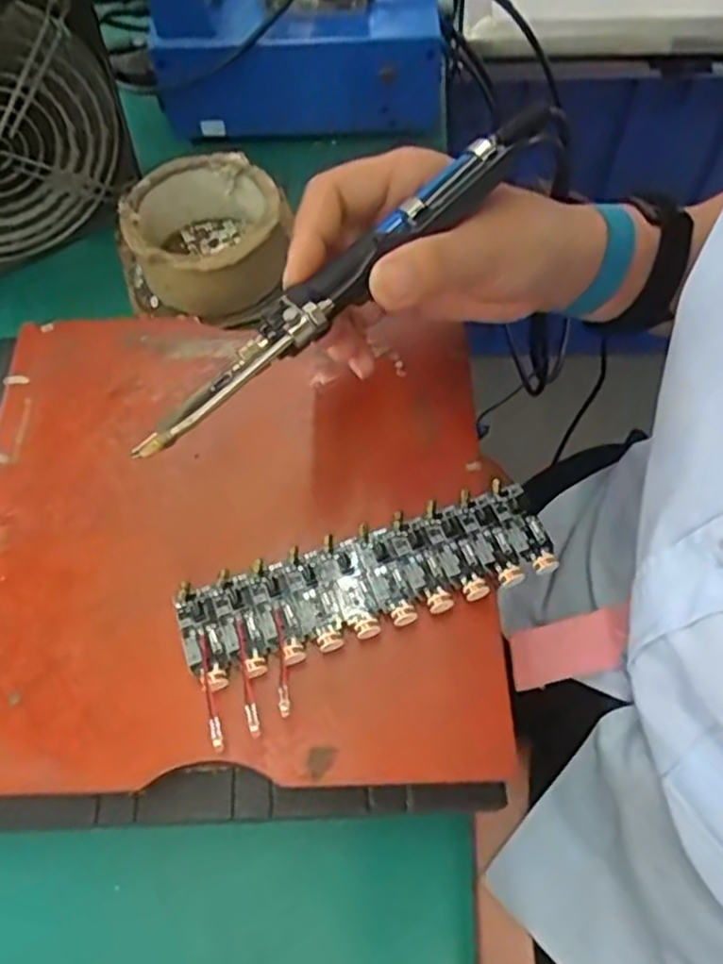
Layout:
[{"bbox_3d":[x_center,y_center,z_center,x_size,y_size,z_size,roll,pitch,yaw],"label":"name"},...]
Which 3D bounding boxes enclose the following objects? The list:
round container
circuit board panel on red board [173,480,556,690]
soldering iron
[{"bbox_3d":[-0.092,-0.141,0.435,0.093,0.052,0.089,-1,60,1],"label":"round container"},{"bbox_3d":[0.002,0.040,0.315,0.154,0.010,0.047,-17,61,-9],"label":"circuit board panel on red board"},{"bbox_3d":[-0.002,-0.082,0.285,0.210,0.017,0.023,-42,67,-9],"label":"soldering iron"}]

